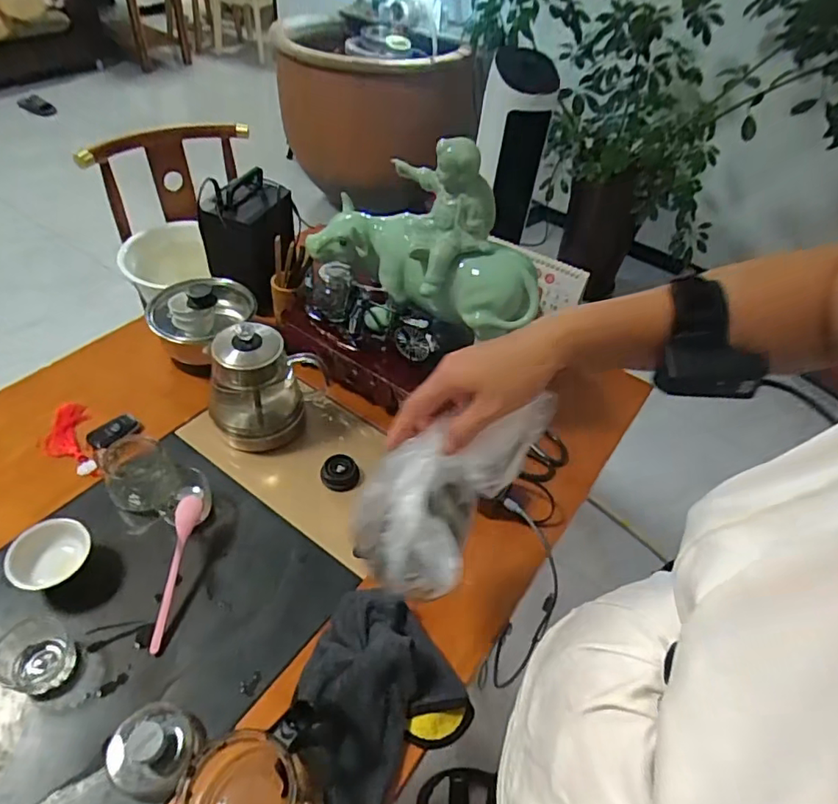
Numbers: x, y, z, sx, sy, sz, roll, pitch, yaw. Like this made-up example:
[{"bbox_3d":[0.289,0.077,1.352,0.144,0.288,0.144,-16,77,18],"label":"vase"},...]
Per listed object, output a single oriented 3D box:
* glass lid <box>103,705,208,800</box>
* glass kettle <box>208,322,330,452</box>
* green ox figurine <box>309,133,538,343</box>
[{"bbox_3d":[-0.258,0.330,0.540,0.080,0.036,0.078,4,46,-4],"label":"glass lid"},{"bbox_3d":[-0.223,-0.029,0.783,0.136,0.159,0.113,-23,53,-26],"label":"glass kettle"},{"bbox_3d":[0.005,-0.224,0.741,0.330,0.206,0.112,19,47,11],"label":"green ox figurine"}]

